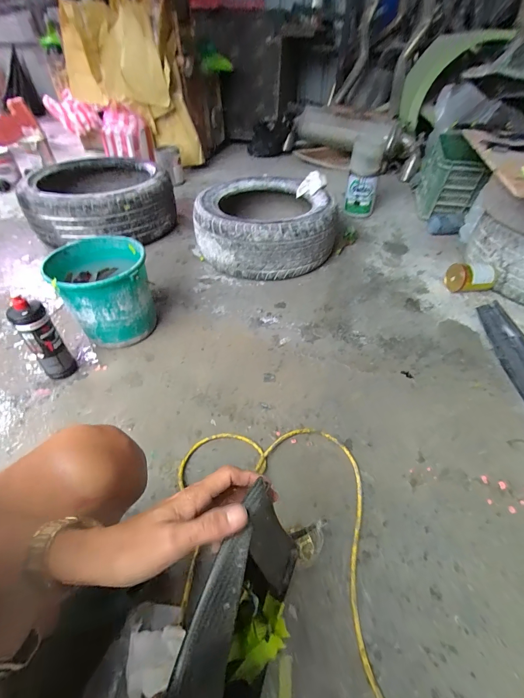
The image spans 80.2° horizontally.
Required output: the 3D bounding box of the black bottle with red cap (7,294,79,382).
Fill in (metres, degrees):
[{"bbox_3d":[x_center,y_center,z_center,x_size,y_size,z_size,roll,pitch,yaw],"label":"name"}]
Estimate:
[{"bbox_3d":[-0.596,-0.017,0.858,0.080,0.256,0.064,-32,52,-28],"label":"black bottle with red cap"}]

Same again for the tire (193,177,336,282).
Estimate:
[{"bbox_3d":[0.002,-0.559,1.417,0.578,0.233,0.592,-4,44,-4],"label":"tire"}]

